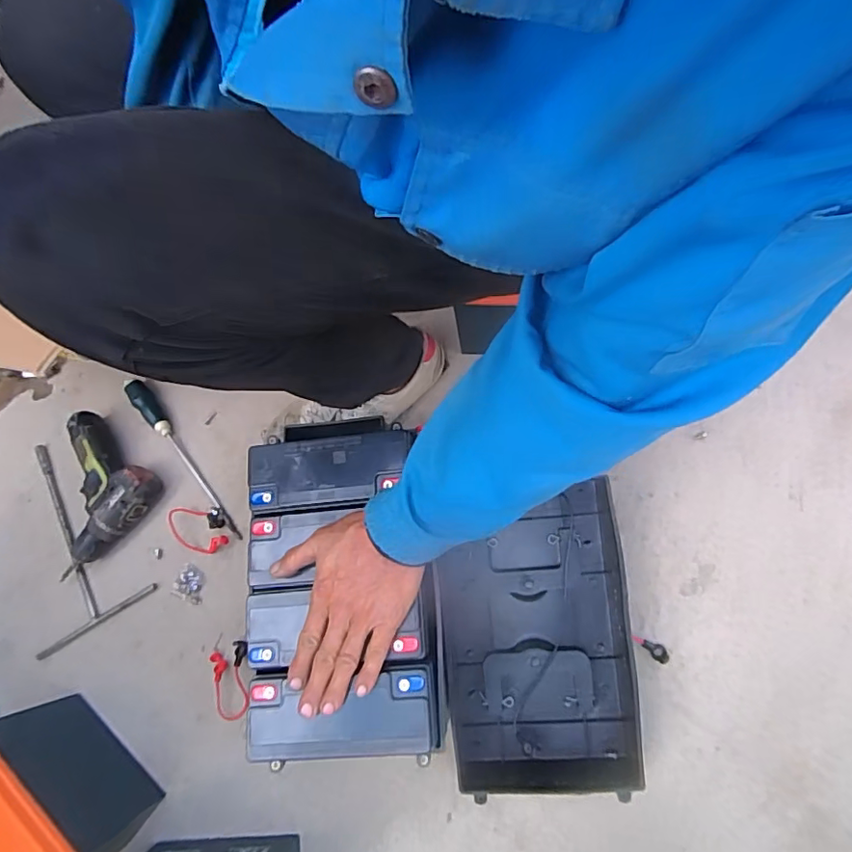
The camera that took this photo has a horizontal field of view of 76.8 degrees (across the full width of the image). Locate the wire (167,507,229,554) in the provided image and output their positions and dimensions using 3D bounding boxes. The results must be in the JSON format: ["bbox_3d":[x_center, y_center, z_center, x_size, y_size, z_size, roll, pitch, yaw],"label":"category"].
[{"bbox_3d":[-0.303,0.137,0.709,0.085,0.018,0.058,1,75,7],"label":"wire"}]

